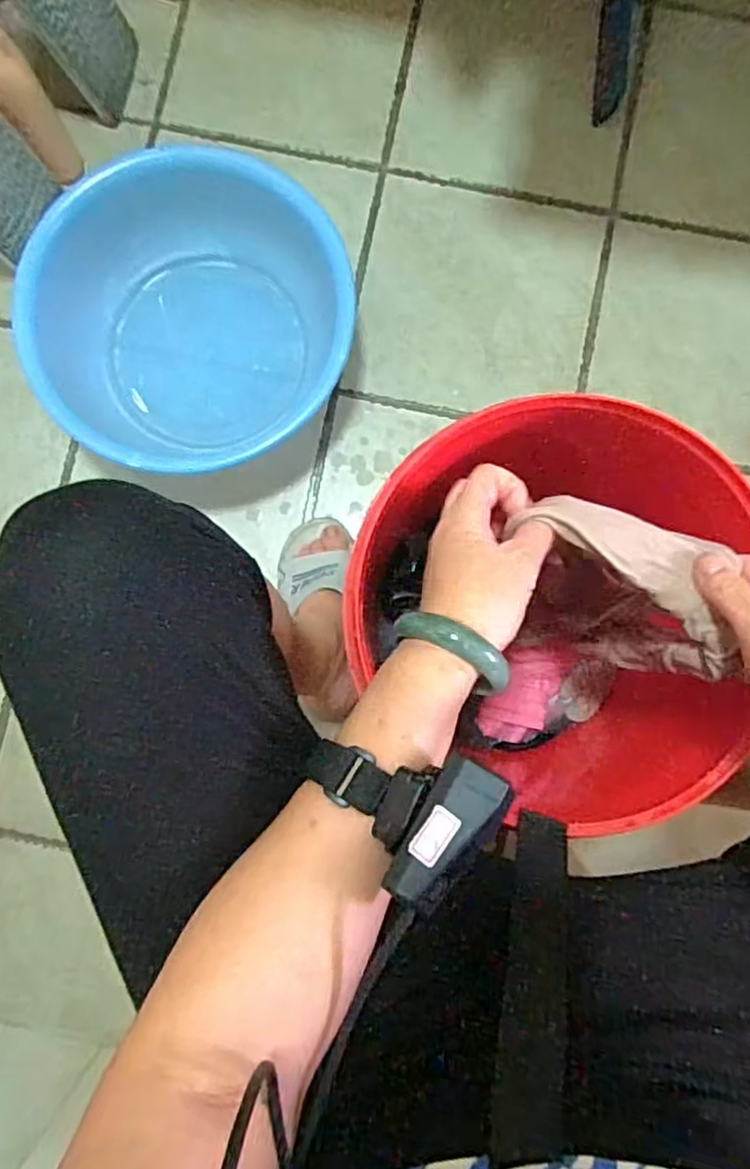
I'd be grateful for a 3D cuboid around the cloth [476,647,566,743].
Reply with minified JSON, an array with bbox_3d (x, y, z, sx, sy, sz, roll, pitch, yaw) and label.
[{"bbox_3d":[0.151,0.113,0.677,0.066,0.024,0.100,24,84,2],"label":"cloth"}]

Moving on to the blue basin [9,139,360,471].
[{"bbox_3d":[-0.212,-0.290,0.776,0.356,0.122,0.334,0,84,-1],"label":"blue basin"}]

